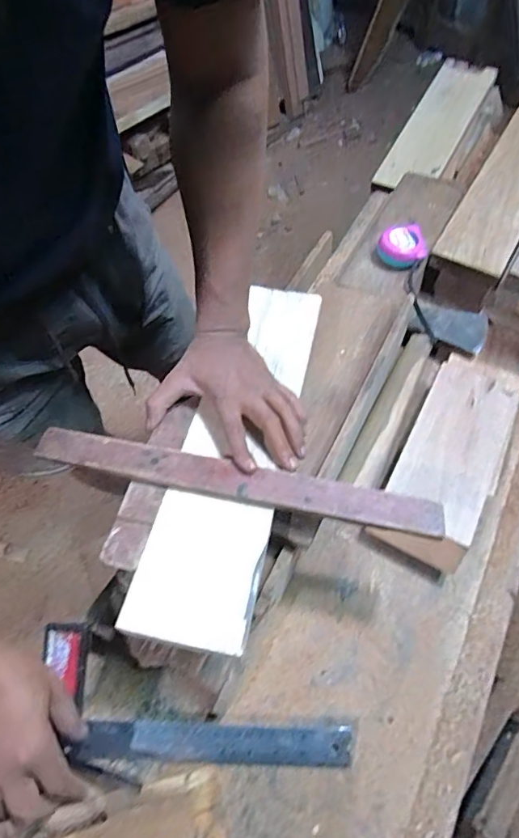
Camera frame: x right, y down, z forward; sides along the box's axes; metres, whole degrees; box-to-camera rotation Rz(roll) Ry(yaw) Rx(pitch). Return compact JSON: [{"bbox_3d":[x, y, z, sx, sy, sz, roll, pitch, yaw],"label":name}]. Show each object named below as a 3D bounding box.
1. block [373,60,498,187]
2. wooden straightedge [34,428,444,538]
[{"bbox_3d":[0.337,-0.564,0.926,0.107,0.024,0.351,23,70,20],"label":"block"},{"bbox_3d":[-0.028,0.058,0.462,0.388,0.013,0.040,10,66,7],"label":"wooden straightedge"}]

